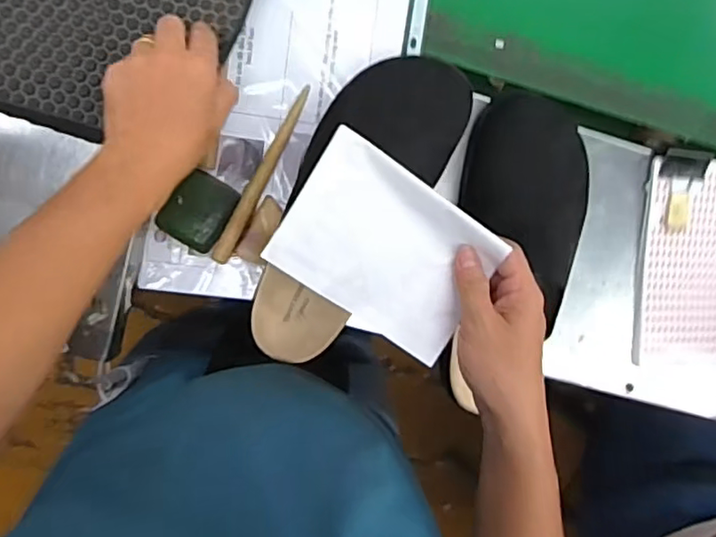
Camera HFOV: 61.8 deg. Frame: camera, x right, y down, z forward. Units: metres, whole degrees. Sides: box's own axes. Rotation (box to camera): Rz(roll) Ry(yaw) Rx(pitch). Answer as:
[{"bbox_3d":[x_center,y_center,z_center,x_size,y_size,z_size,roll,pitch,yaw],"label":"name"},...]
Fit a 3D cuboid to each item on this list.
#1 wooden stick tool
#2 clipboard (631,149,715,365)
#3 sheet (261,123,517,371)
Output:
[{"bbox_3d":[-0.087,-0.085,0.546,0.015,0.018,0.174,27,93,-10],"label":"wooden stick tool"},{"bbox_3d":[0.364,-0.005,0.612,0.157,0.014,0.212,2,97,-8],"label":"clipboard"},{"bbox_3d":[0.018,-0.014,0.430,0.146,0.012,0.109,36,98,7],"label":"sheet"}]

